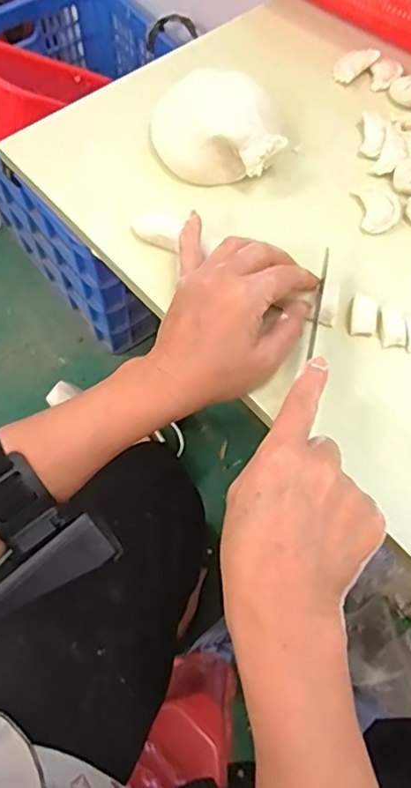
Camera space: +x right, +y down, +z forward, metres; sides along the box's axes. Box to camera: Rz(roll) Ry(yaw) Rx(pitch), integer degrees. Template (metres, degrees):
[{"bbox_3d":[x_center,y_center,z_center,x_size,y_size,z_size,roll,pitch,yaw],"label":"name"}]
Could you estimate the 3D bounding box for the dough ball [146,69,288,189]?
[{"bbox_3d":[0.009,-0.202,0.420,0.101,0.046,0.083,9,64,3],"label":"dough ball"}]

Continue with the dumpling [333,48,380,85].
[{"bbox_3d":[0.128,-0.286,0.481,0.041,0.014,0.022,-35,70,-17],"label":"dumpling"}]

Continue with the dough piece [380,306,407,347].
[{"bbox_3d":[0.124,-0.045,0.369,0.015,0.010,0.027,0,64,-2],"label":"dough piece"}]

